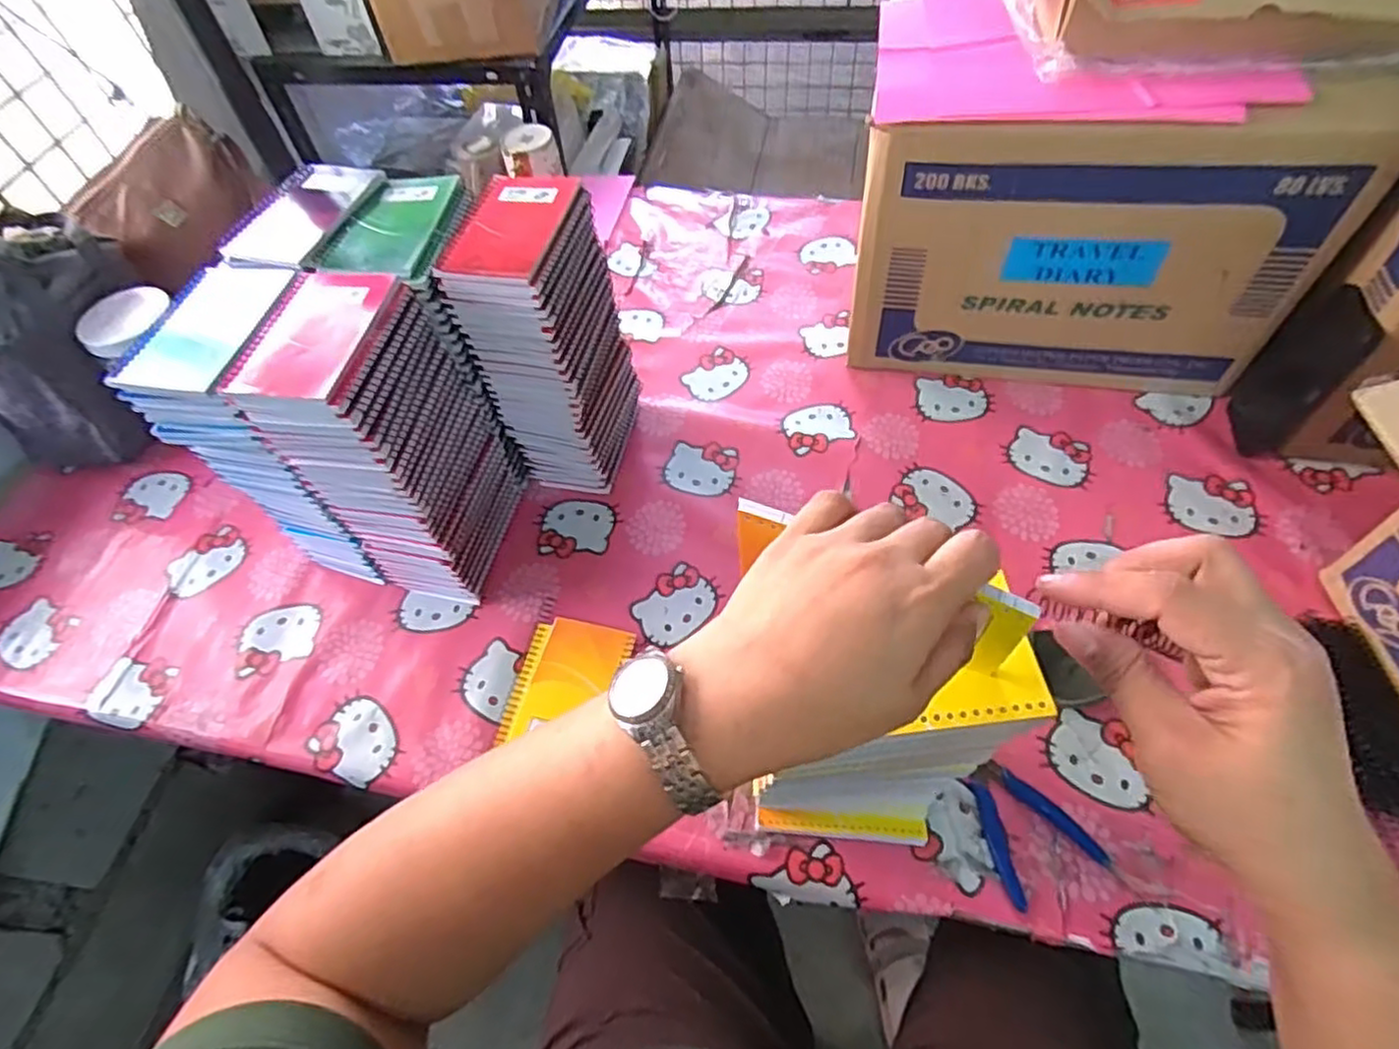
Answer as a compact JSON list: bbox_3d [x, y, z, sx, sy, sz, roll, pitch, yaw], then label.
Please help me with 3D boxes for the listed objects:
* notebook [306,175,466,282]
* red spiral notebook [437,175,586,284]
[{"bbox_3d":[-0.260,-0.258,0.600,0.096,0.020,0.136,6,57,9],"label":"notebook"},{"bbox_3d":[-0.157,-0.251,0.579,0.091,0.016,0.134,8,57,11],"label":"red spiral notebook"}]

